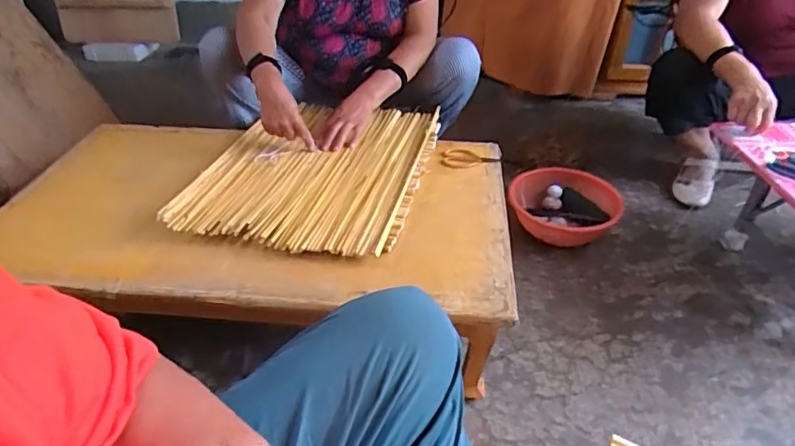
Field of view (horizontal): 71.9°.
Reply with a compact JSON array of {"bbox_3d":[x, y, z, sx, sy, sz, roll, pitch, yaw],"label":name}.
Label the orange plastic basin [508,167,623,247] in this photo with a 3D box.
[{"bbox_3d":[0.424,-0.049,1.402,0.267,0.088,0.248,0,37,0],"label":"orange plastic basin"}]

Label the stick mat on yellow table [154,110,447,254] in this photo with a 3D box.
[{"bbox_3d":[-0.174,-0.123,1.153,0.439,0.030,0.547,10,41,11],"label":"stick mat on yellow table"}]

